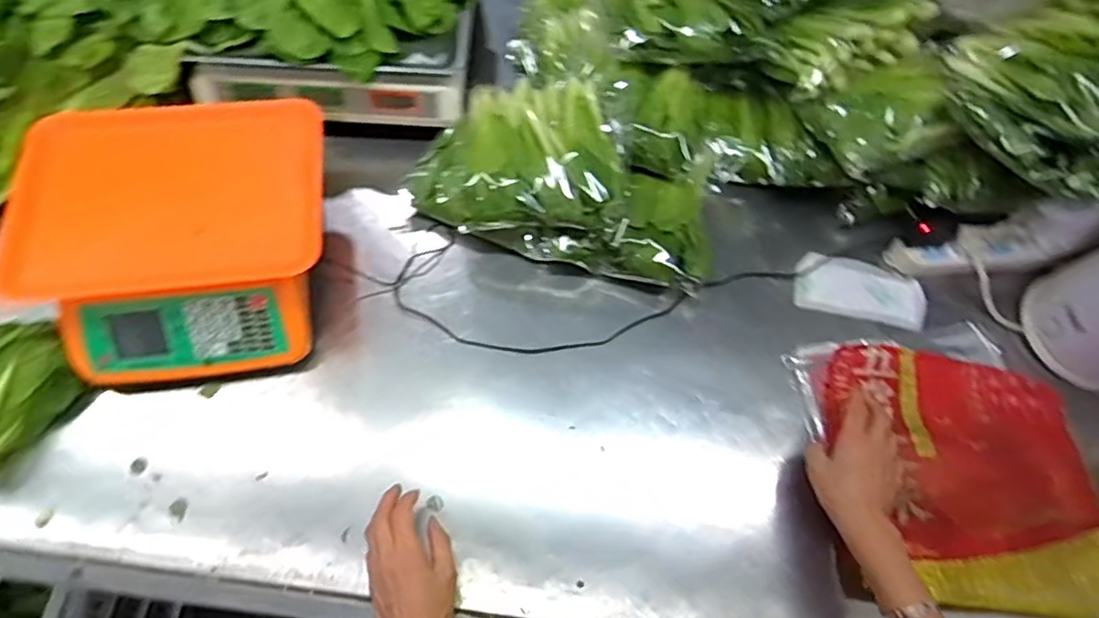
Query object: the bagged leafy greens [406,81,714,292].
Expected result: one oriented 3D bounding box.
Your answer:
[{"bbox_3d":[0.027,-0.158,0.772,0.370,0.125,0.200,18,64,5],"label":"bagged leafy greens"}]

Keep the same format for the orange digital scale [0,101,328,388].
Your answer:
[{"bbox_3d":[-0.394,-0.072,0.703,0.306,0.138,0.281,-6,65,-6],"label":"orange digital scale"}]

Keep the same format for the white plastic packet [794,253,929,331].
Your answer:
[{"bbox_3d":[0.383,-0.025,0.785,0.151,0.014,0.081,14,64,3],"label":"white plastic packet"}]

